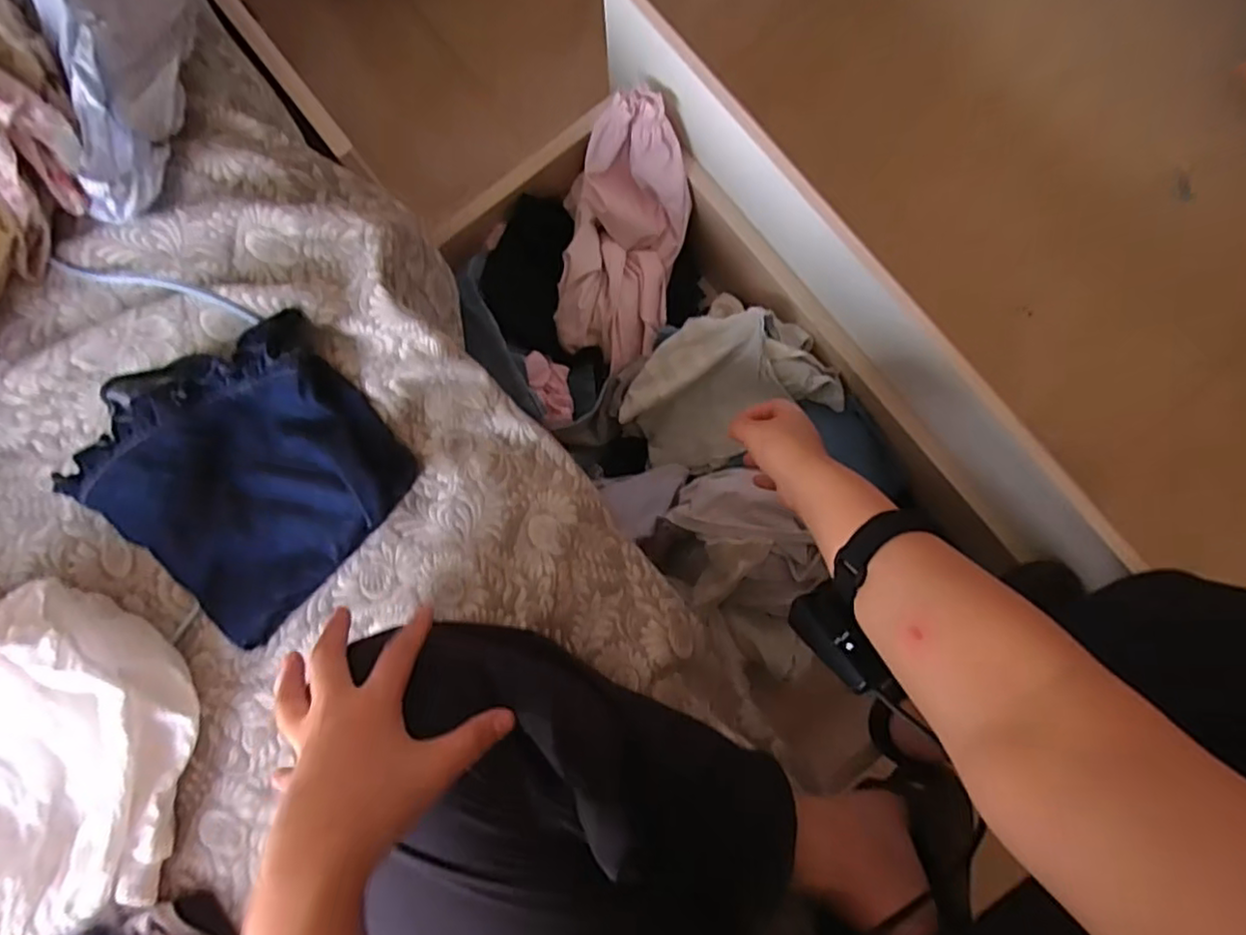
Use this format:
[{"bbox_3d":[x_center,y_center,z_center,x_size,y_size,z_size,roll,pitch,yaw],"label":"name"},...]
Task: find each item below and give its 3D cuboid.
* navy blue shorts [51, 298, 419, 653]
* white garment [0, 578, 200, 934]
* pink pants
[{"bbox_3d":[-0.282,-0.003,0.490,0.204,0.041,0.200,43,86,2],"label":"navy blue shorts"},{"bbox_3d":[-0.435,0.214,0.447,0.258,0.051,0.252,0,86,-1],"label":"white garment"},{"bbox_3d":[-0.001,-0.268,0.765,0.140,0.108,0.282,10,109,0],"label":"pink pants"}]

